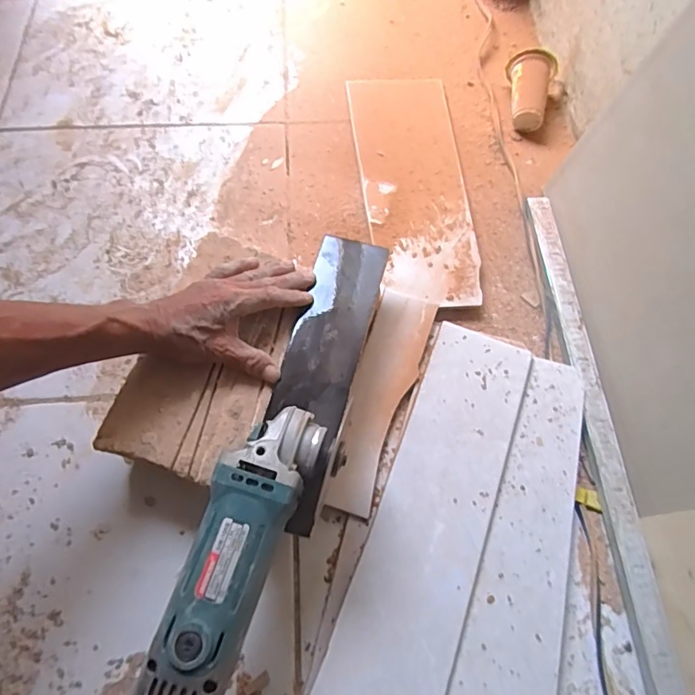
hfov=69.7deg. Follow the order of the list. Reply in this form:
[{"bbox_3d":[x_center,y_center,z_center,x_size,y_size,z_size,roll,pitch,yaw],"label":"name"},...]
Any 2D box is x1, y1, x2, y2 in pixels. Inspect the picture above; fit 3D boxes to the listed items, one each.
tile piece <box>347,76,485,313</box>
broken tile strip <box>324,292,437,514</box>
[{"bbox_3d":[0.086,-0.234,0.679,0.137,0.011,0.407,-4,62,-1],"label":"tile piece"},{"bbox_3d":[0.035,0.049,0.531,0.061,0.012,0.248,18,65,5],"label":"broken tile strip"}]

